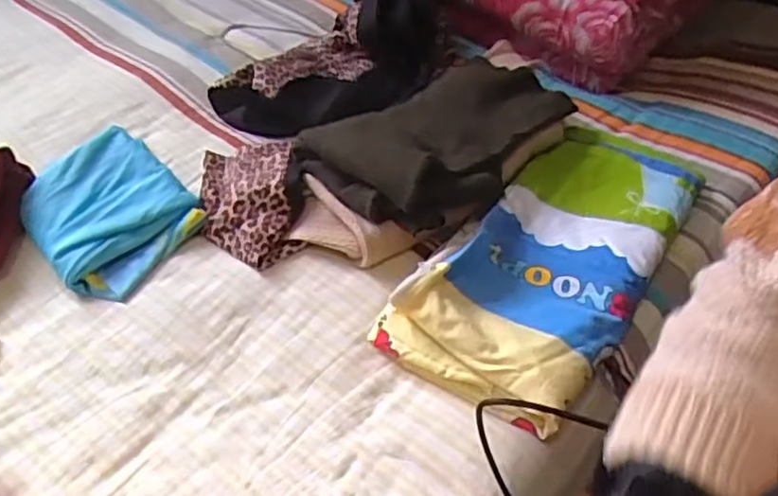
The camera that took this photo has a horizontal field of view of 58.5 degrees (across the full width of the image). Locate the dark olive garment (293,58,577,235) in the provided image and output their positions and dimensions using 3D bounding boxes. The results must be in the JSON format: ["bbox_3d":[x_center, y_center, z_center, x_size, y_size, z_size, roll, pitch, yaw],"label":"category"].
[{"bbox_3d":[0.060,-0.135,0.795,0.305,0.077,0.182,-35,55,-28],"label":"dark olive garment"}]

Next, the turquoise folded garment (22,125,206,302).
[{"bbox_3d":[-0.301,-0.043,0.747,0.159,0.051,0.182,-35,54,-28],"label":"turquoise folded garment"}]

